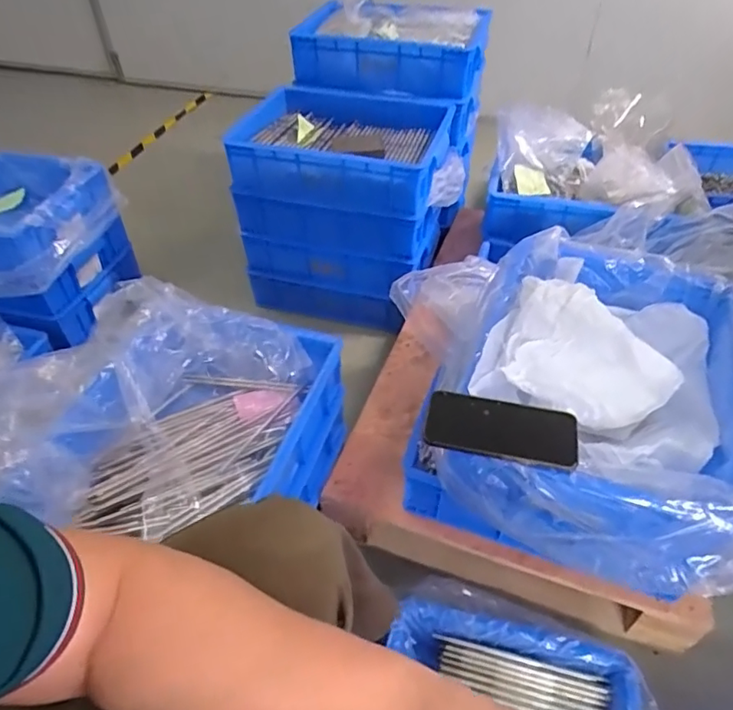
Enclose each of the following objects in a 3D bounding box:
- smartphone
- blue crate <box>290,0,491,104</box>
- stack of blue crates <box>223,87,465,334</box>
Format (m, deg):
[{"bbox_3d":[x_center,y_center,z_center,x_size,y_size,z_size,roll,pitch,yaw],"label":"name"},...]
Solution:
[{"bbox_3d":[0.147,0.080,0.602,0.159,0.012,0.072,7,57,11],"label":"smartphone"},{"bbox_3d":[0.061,-0.665,1.189,0.384,0.125,0.296,10,46,10],"label":"blue crate"},{"bbox_3d":[-0.039,-0.311,1.209,0.429,0.401,0.261,12,46,12],"label":"stack of blue crates"}]

